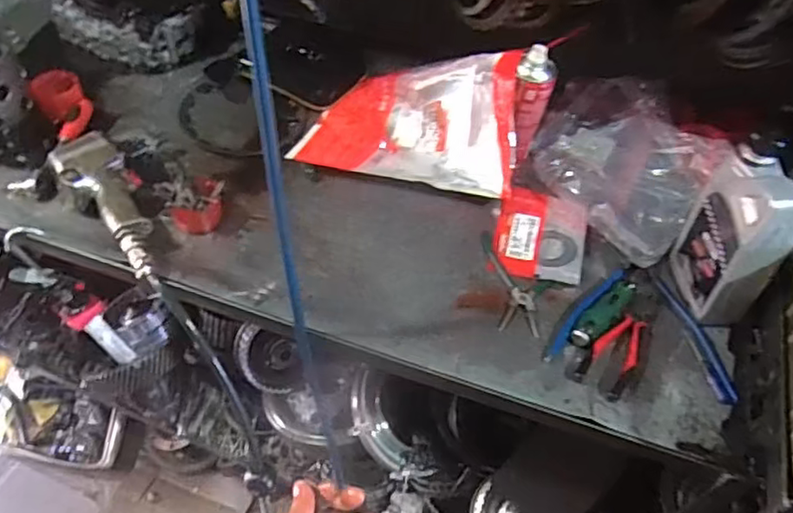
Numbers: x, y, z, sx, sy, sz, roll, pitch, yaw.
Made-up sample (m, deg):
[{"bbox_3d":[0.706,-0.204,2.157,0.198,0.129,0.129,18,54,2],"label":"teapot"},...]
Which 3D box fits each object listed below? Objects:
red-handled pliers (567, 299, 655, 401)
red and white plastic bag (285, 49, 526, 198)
[{"bbox_3d":[0.266,0.103,0.760,0.060,0.018,0.158,30,58,20],"label":"red-handled pliers"},{"bbox_3d":[0.029,-0.227,0.937,0.320,0.135,0.224,15,52,7],"label":"red and white plastic bag"}]

